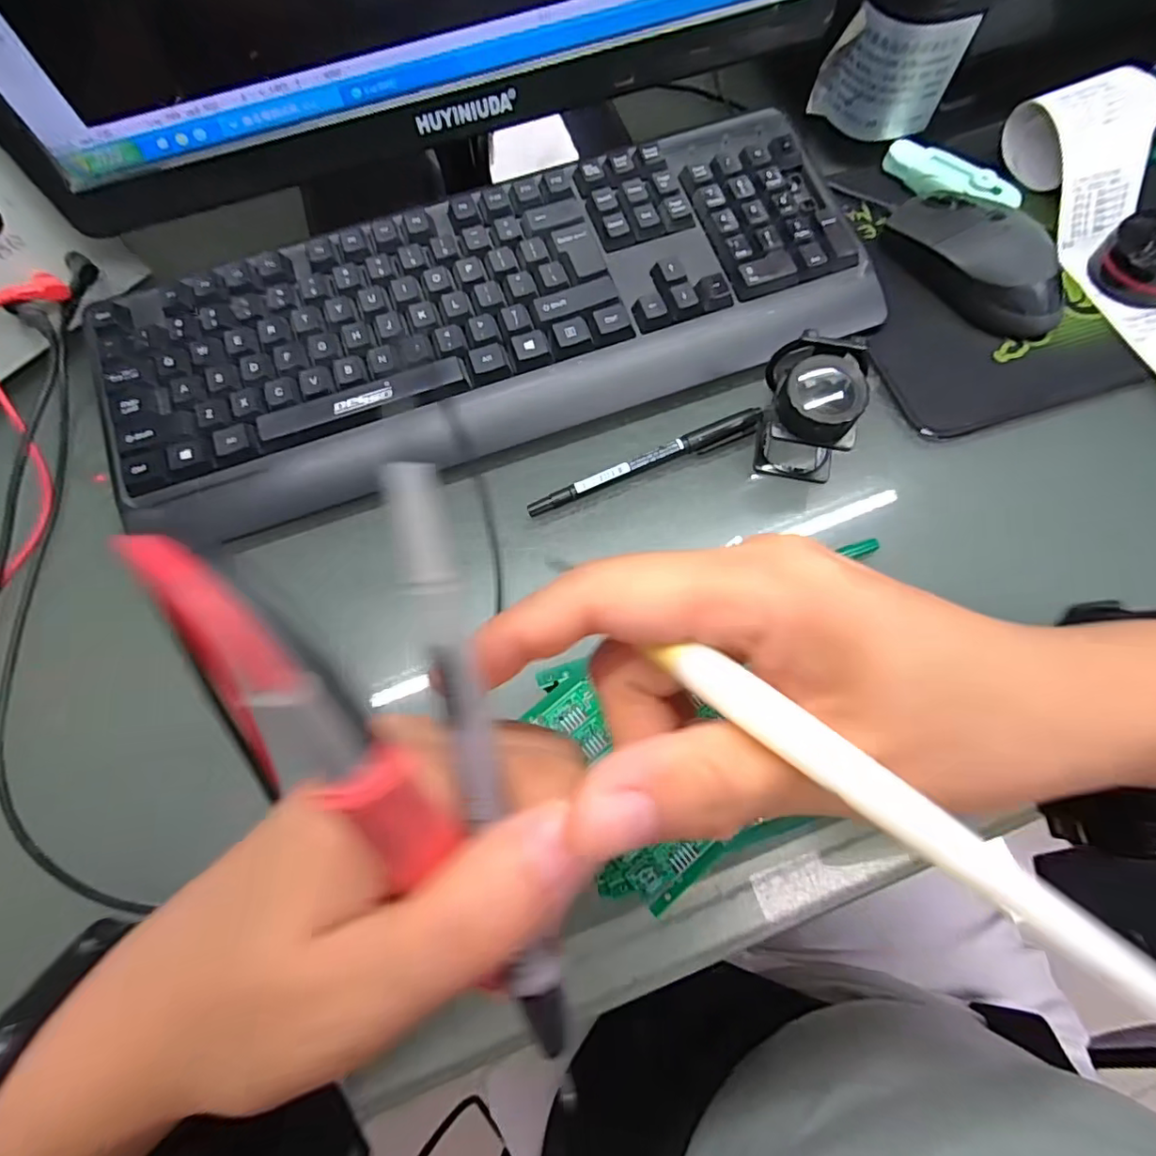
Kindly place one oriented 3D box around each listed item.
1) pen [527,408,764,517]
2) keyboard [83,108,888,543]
[{"bbox_3d":[0.037,-0.063,0.304,0.136,0.012,0.010,-22,71,-6],"label":"pen"},{"bbox_3d":[-0.049,-0.152,0.319,0.426,0.034,0.156,-19,71,-5],"label":"keyboard"}]

